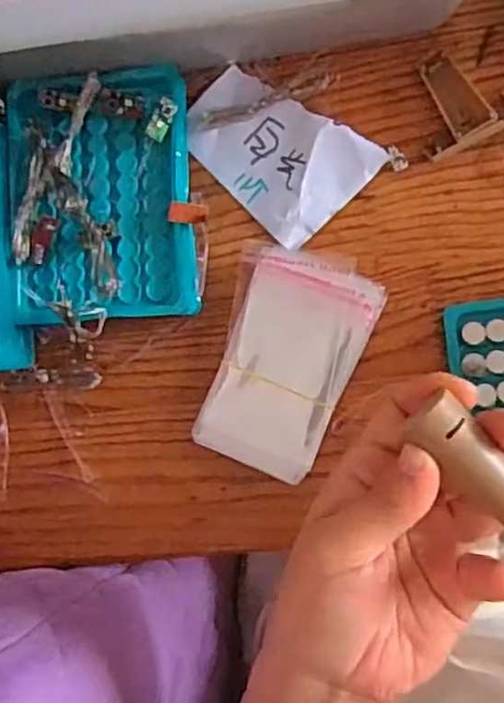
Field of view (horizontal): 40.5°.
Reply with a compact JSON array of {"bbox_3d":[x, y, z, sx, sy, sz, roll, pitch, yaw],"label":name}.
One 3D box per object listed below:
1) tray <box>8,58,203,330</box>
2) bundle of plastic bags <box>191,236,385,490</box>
[{"bbox_3d":[-0.079,-0.081,0.363,0.094,0.033,0.130,-4,87,8],"label":"tray"},{"bbox_3d":[0.018,0.007,0.357,0.072,0.013,0.115,16,90,9],"label":"bundle of plastic bags"}]

